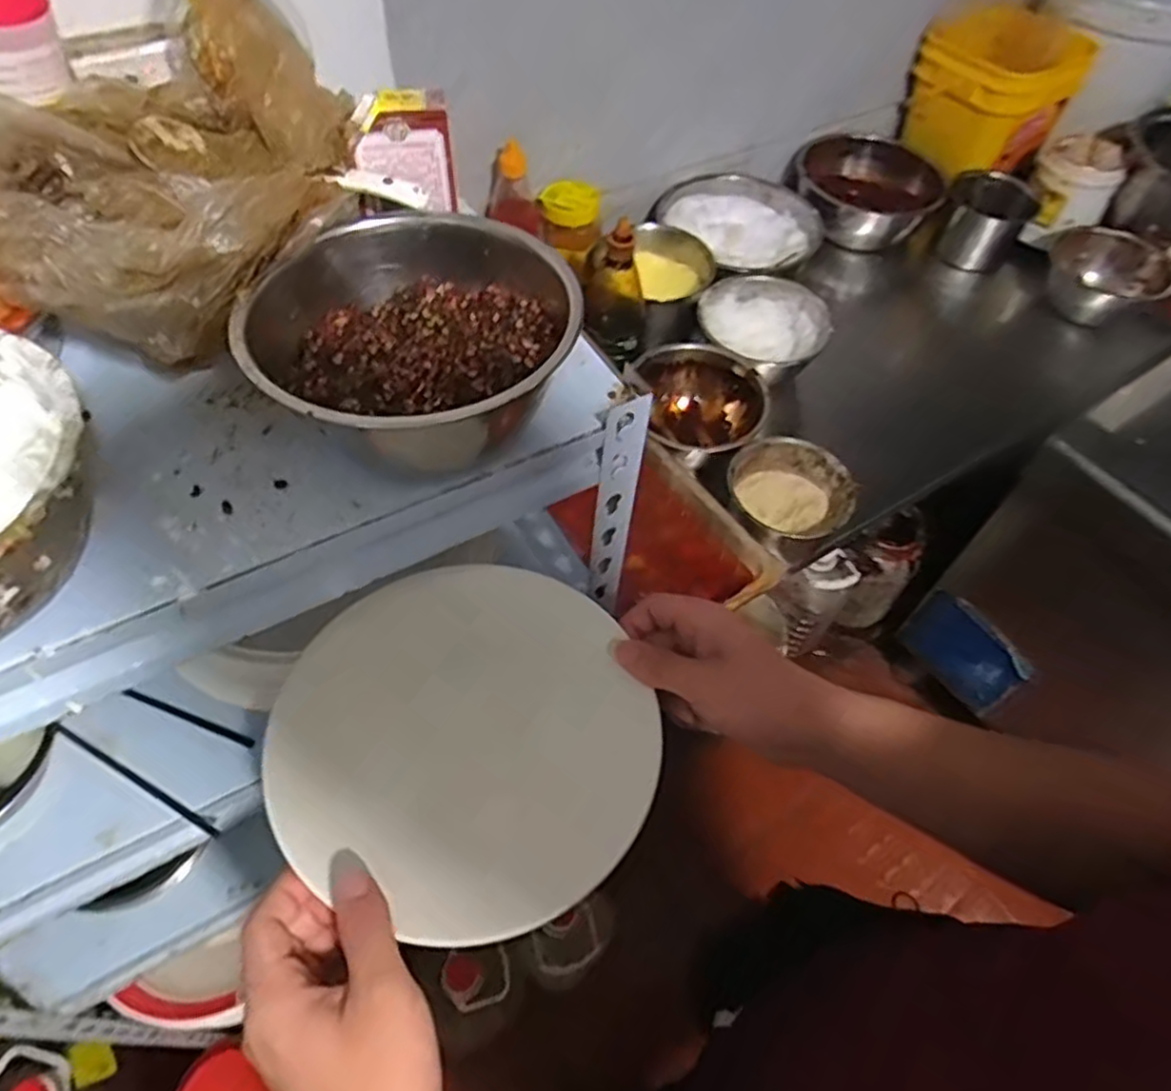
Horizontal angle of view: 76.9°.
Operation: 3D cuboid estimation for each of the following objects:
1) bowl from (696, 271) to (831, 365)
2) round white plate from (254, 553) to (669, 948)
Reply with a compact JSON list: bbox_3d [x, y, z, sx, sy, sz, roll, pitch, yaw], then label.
[{"bbox_3d":[0.237,-0.285,0.987,0.164,0.080,0.163,2,55,-2],"label":"bowl"},{"bbox_3d":[-0.067,0.109,0.436,0.211,0.019,0.203,2,69,-5],"label":"round white plate"}]

